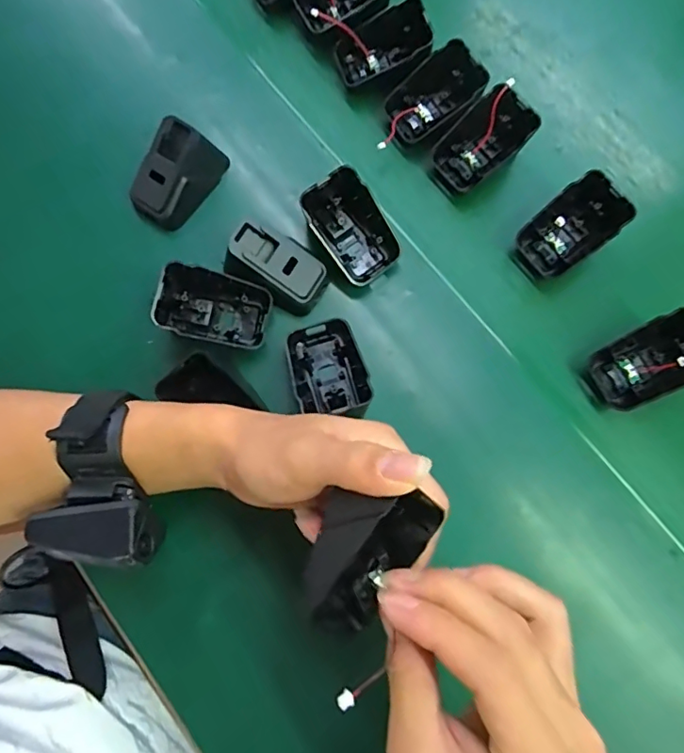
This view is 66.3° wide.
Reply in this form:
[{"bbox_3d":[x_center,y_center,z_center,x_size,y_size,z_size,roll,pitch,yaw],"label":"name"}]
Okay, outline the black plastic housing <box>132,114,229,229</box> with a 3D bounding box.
[{"bbox_3d":[-0.113,-0.139,0.358,0.036,0.040,0.065,35,79,6],"label":"black plastic housing"}]

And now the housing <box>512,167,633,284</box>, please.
[{"bbox_3d":[0.154,-0.099,0.355,0.062,0.042,0.048,-37,81,-9],"label":"housing"}]

